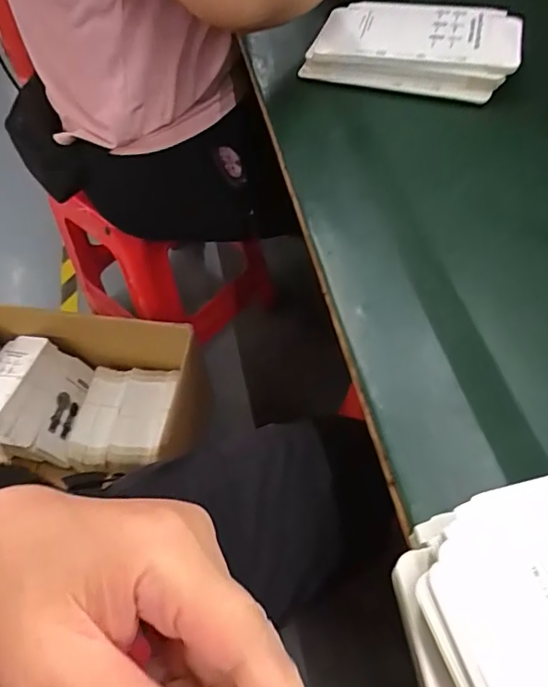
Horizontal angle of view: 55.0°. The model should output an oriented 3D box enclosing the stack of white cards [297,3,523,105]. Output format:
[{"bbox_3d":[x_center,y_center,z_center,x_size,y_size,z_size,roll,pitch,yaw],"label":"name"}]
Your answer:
[{"bbox_3d":[0.143,-0.308,0.546,0.204,0.031,0.121,14,59,13],"label":"stack of white cards"}]

